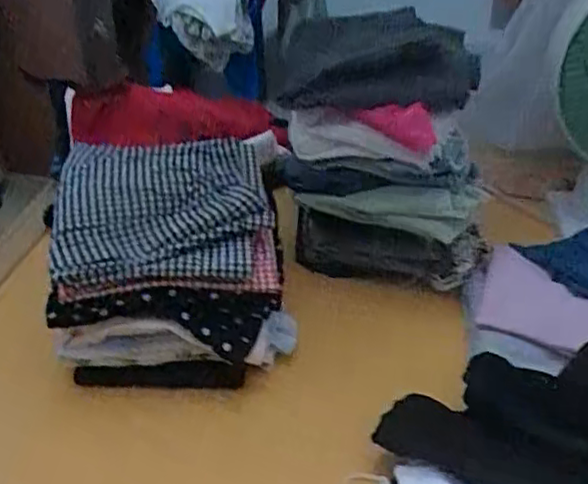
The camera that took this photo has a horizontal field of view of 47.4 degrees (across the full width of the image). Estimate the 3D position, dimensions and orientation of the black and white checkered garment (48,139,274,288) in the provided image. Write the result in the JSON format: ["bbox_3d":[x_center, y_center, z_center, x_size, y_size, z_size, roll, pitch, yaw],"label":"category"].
[{"bbox_3d":[-0.144,-0.039,0.740,0.224,0.076,0.167,-4,34,-7],"label":"black and white checkered garment"}]

